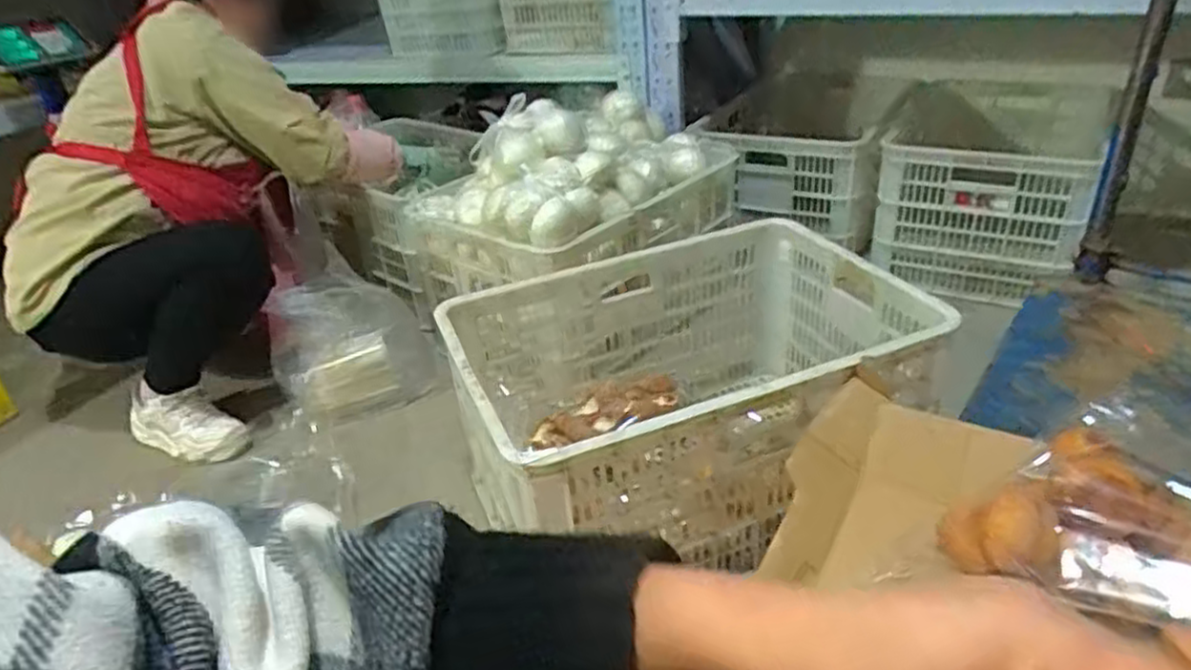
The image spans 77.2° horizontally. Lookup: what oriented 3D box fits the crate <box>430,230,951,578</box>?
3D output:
[{"bbox_3d":[0.123,0.068,1.062,0.604,0.274,0.433,-16,33,-17],"label":"crate"}]

